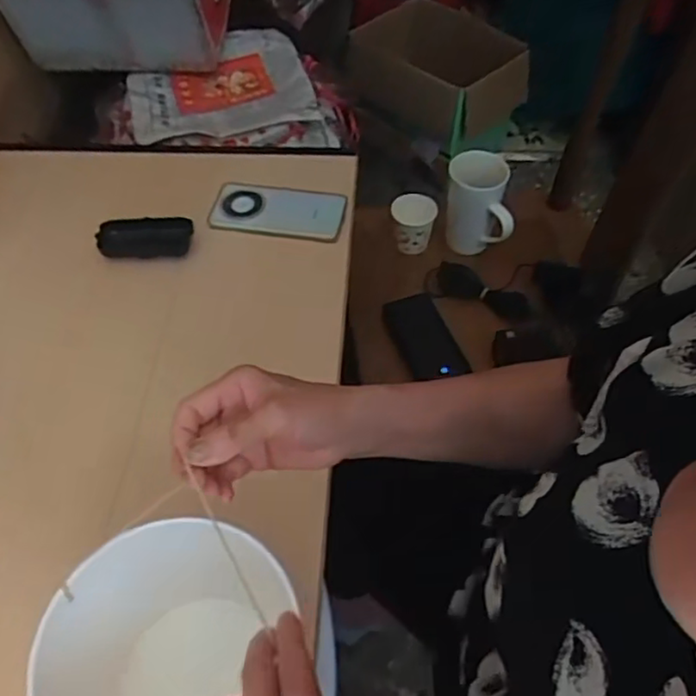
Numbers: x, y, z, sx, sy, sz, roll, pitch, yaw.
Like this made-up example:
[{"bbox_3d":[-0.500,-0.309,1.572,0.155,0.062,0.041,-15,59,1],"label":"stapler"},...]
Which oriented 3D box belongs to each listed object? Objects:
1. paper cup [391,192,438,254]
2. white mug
[{"bbox_3d":[0.104,-0.200,1.055,0.070,0.072,0.064,9,55,7],"label":"paper cup"},{"bbox_3d":[0.196,-0.207,1.006,0.089,0.133,0.095,-2,54,-1],"label":"white mug"}]

